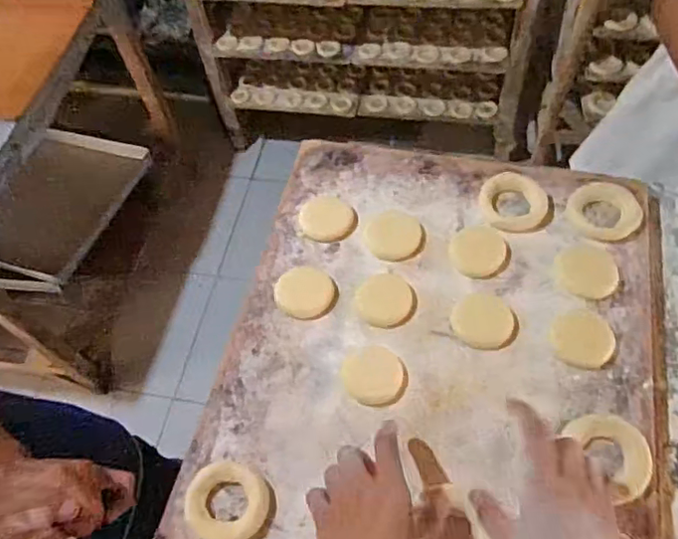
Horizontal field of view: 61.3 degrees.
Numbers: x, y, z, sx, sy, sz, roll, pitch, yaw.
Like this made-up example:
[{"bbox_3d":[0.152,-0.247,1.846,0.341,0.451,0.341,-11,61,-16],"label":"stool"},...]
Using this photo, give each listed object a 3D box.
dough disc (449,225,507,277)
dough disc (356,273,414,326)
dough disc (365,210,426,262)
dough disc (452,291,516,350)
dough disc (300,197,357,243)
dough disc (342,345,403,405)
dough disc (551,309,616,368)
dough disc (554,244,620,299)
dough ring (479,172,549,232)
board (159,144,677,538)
[{"bbox_3d":[0.156,-0.022,0.641,0.059,0.007,0.069,23,64,18],"label":"dough disc"},{"bbox_3d":[0.049,0.032,0.615,0.057,0.005,0.058,-3,59,4],"label":"dough disc"},{"bbox_3d":[0.065,-0.041,0.666,0.062,0.008,0.072,-42,64,-18],"label":"dough disc"},{"bbox_3d":[0.151,0.052,0.598,0.059,0.004,0.062,-3,59,4],"label":"dough disc"},{"bbox_3d":[-0.012,-0.061,0.681,0.067,0.006,0.059,2,59,7],"label":"dough disc"},{"bbox_3d":[0.035,0.108,0.592,0.060,0.004,0.061,-3,59,4],"label":"dough disc"},{"bbox_3d":[0.248,0.069,0.580,0.058,0.004,0.062,-3,59,4],"label":"dough disc"},{"bbox_3d":[0.267,0.000,0.616,0.060,0.007,0.066,-3,59,4],"label":"dough disc"},{"bbox_3d":[0.204,-0.079,0.669,0.077,0.021,0.065,16,62,15],"label":"dough ring"},{"bbox_3d":[0.100,0.116,0.575,0.445,0.039,0.583,9,61,11],"label":"board"}]

